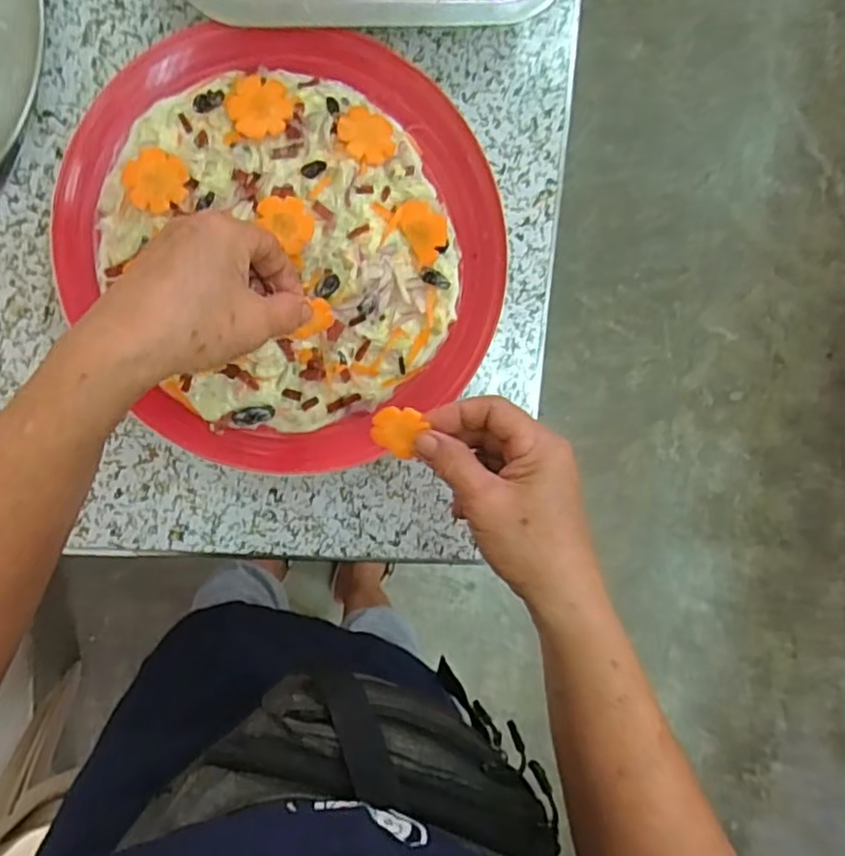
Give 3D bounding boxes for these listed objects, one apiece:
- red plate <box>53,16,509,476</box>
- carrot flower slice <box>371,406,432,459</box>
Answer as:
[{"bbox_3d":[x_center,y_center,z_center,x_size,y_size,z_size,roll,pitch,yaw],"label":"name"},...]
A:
[{"bbox_3d":[-0.081,-0.102,0.406,0.253,0.035,0.250,-1,96,-9],"label":"red plate"},{"bbox_3d":[-0.014,0.001,0.369,0.028,0.004,0.028,25,111,4],"label":"carrot flower slice"}]

